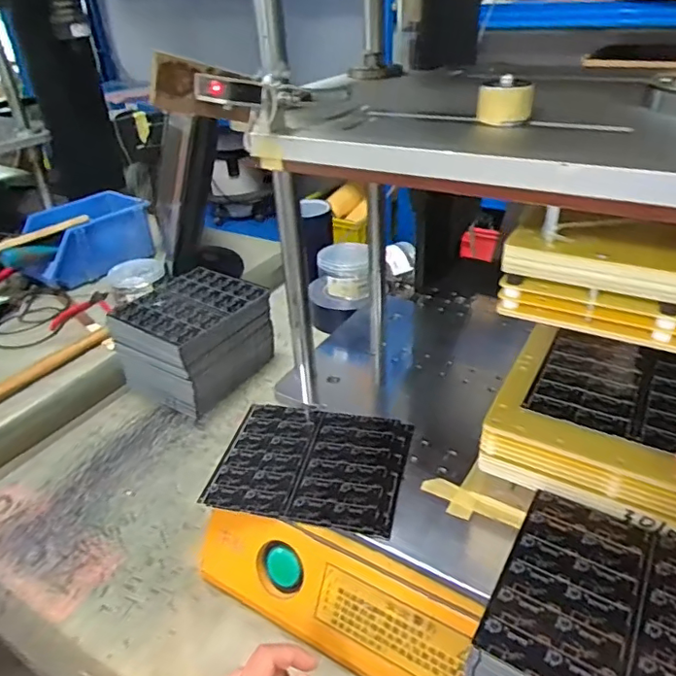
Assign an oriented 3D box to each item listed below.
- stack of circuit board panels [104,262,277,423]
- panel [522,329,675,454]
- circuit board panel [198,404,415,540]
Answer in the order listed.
[{"bbox_3d":[-0.193,0.002,0.746,0.131,0.129,0.174,20,40,31],"label":"stack of circuit board panels"},{"bbox_3d":[0.251,0.045,0.448,0.157,0.010,0.132,17,39,28],"label":"panel"},{"bbox_3d":[-0.024,0.119,0.530,0.174,0.007,0.144,6,35,14],"label":"circuit board panel"}]

